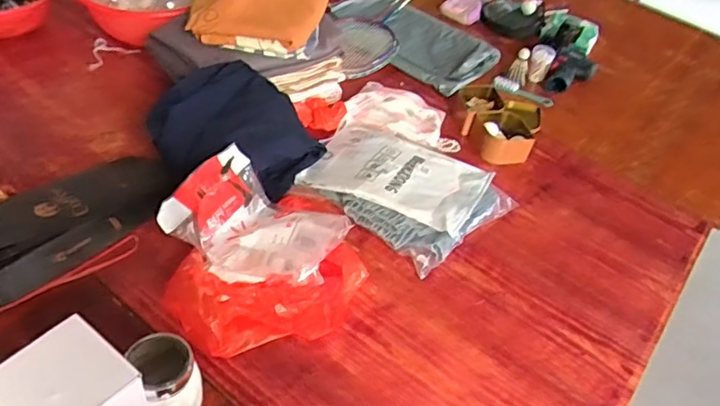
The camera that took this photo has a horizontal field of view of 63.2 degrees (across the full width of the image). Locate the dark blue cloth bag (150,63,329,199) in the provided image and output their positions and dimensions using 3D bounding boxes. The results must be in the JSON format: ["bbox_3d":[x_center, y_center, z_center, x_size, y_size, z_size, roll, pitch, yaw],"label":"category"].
[{"bbox_3d":[-0.203,-0.117,1.002,0.198,0.159,0.240,35,51,24],"label":"dark blue cloth bag"}]

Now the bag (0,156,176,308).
[{"bbox_3d":[-0.448,0.040,0.854,0.374,0.082,0.136,-27,55,-29],"label":"bag"}]

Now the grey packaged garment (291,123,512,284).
[{"bbox_3d":[0.077,-0.040,1.070,0.328,0.059,0.258,34,51,23],"label":"grey packaged garment"}]

